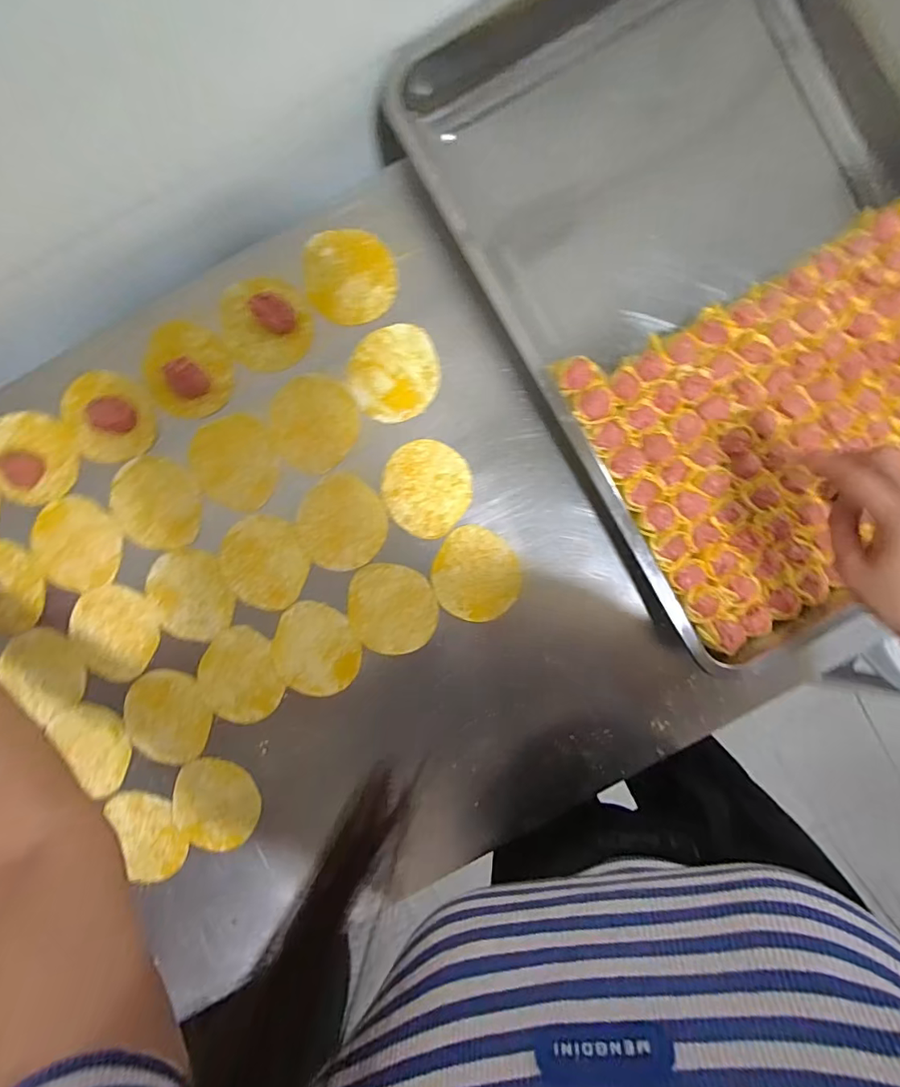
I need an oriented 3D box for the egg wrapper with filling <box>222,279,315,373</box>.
[{"bbox_3d":[-0.169,-0.202,0.464,0.079,0.026,0.082,0,93,-1],"label":"egg wrapper with filling"}]

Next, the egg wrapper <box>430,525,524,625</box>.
[{"bbox_3d":[0.025,0.031,0.481,0.083,0.005,0.082,0,93,-1],"label":"egg wrapper"}]

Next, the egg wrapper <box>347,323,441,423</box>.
[{"bbox_3d":[-0.050,-0.157,0.466,0.078,0.008,0.087,22,92,-2],"label":"egg wrapper"}]

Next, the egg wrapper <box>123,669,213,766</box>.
[{"bbox_3d":[-0.270,0.166,0.489,0.079,0.006,0.084,0,93,-1],"label":"egg wrapper"}]

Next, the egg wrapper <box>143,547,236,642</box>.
[{"bbox_3d":[-0.245,0.049,0.483,0.073,0.004,0.087,-21,93,0],"label":"egg wrapper"}]

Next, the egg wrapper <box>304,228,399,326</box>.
[{"bbox_3d":[-0.090,-0.243,0.467,0.080,0.011,0.083,-4,93,-1],"label":"egg wrapper"}]

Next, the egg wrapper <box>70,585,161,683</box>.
[{"bbox_3d":[-0.319,0.086,0.484,0.081,0.004,0.087,0,93,-1],"label":"egg wrapper"}]

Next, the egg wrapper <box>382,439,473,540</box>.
[{"bbox_3d":[-0.022,-0.051,0.474,0.080,0.004,0.087,9,92,-2],"label":"egg wrapper"}]

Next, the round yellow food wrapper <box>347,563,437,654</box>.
[{"bbox_3d":[-0.054,0.063,0.480,0.081,0.004,0.084,0,93,-1],"label":"round yellow food wrapper"}]

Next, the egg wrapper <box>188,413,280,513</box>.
[{"bbox_3d":[-0.199,-0.074,0.475,0.075,0.009,0.087,-21,93,0],"label":"egg wrapper"}]

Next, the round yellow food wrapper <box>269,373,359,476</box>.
[{"bbox_3d":[-0.125,-0.113,0.471,0.079,0.006,0.087,-26,93,0],"label":"round yellow food wrapper"}]

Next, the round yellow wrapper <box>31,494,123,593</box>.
[{"bbox_3d":[-0.350,0.000,0.481,0.079,0.009,0.085,0,93,-1],"label":"round yellow wrapper"}]

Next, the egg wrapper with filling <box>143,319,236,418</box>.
[{"bbox_3d":[-0.242,-0.159,0.463,0.083,0.014,0.078,0,93,-1],"label":"egg wrapper with filling"}]

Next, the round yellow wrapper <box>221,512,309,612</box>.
[{"bbox_3d":[-0.173,0.018,0.480,0.075,0.004,0.088,-30,93,0],"label":"round yellow wrapper"}]

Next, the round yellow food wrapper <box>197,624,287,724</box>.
[{"bbox_3d":[-0.201,0.127,0.484,0.074,0.004,0.090,-18,93,0],"label":"round yellow food wrapper"}]

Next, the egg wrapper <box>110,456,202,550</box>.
[{"bbox_3d":[-0.274,-0.037,0.475,0.083,0.004,0.079,0,93,-1],"label":"egg wrapper"}]

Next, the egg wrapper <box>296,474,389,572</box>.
[{"bbox_3d":[-0.102,-0.019,0.476,0.080,0.005,0.084,0,93,-1],"label":"egg wrapper"}]

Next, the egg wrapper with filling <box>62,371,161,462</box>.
[{"bbox_3d":[-0.315,-0.118,0.473,0.077,0.005,0.085,-22,93,0],"label":"egg wrapper with filling"}]

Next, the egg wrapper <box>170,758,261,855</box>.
[{"bbox_3d":[-0.224,0.251,0.490,0.080,0.007,0.087,6,93,-2],"label":"egg wrapper"}]

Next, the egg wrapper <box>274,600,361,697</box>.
[{"bbox_3d":[-0.127,0.102,0.483,0.082,0.004,0.083,19,92,-2],"label":"egg wrapper"}]

